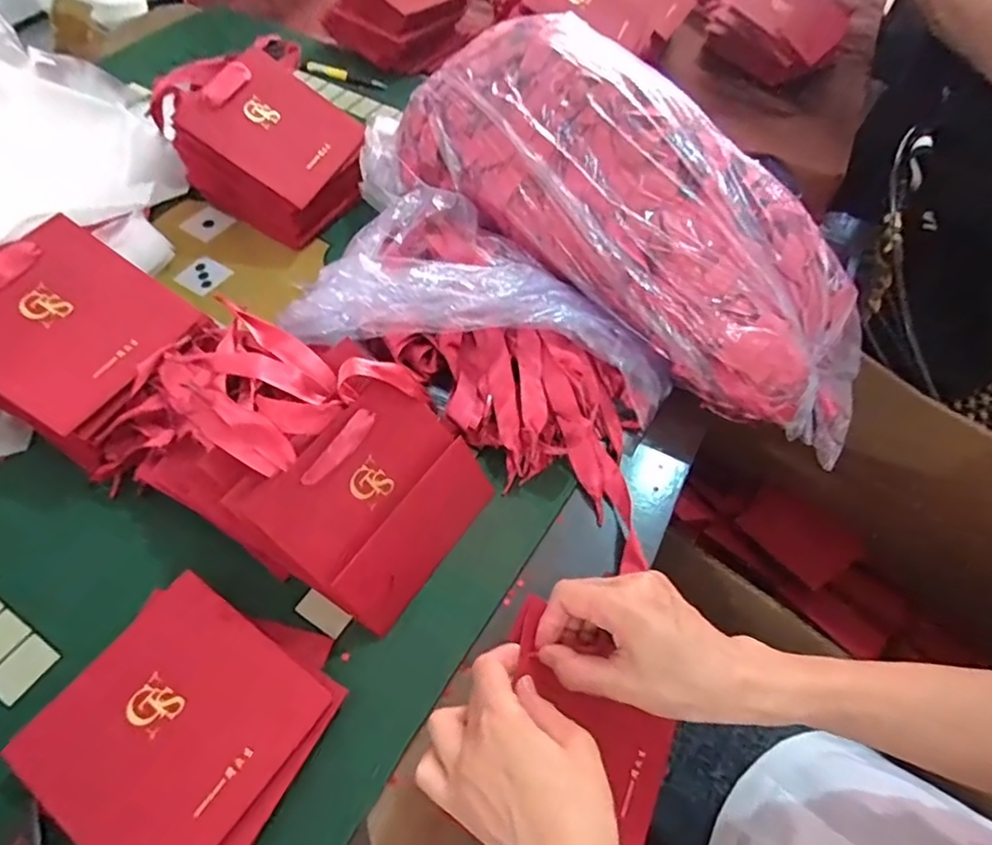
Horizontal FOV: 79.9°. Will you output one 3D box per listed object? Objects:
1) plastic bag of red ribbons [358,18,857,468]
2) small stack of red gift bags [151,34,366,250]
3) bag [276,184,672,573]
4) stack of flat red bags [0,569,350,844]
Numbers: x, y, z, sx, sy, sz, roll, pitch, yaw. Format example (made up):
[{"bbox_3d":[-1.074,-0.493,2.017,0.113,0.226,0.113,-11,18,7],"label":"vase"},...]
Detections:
[{"bbox_3d":[0.119,-0.199,0.556,0.521,0.151,0.215,34,62,19],"label":"plastic bag of red ribbons"},{"bbox_3d":[-0.238,-0.297,0.622,0.194,0.119,0.149,26,60,14],"label":"small stack of red gift bags"},{"bbox_3d":[0.002,-0.068,0.501,0.299,0.101,0.193,28,60,16],"label":"bag"},{"bbox_3d":[-0.196,0.192,0.378,0.154,0.030,0.153,23,59,13],"label":"stack of flat red bags"}]

